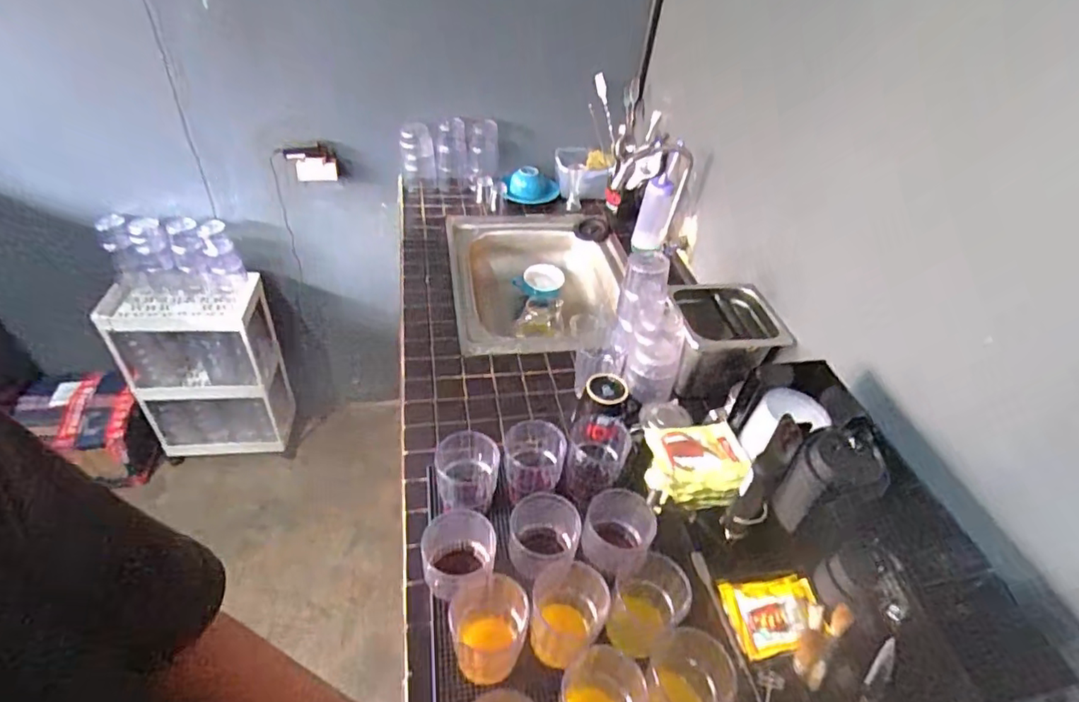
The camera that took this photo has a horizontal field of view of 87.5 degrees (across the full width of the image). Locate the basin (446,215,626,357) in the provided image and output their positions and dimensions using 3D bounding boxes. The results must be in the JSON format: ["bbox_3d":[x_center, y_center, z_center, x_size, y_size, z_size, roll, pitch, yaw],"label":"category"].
[{"bbox_3d":[0.004,-0.128,1.255,0.406,0.172,0.546,0,42,-8],"label":"basin"}]

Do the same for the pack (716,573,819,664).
[{"bbox_3d":[0.253,0.279,0.600,0.097,0.018,0.077,-7,42,-5],"label":"pack"}]

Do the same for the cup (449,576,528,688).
[{"bbox_3d":[-0.055,0.292,0.591,0.077,0.119,0.072,3,40,-3],"label":"cup"}]

